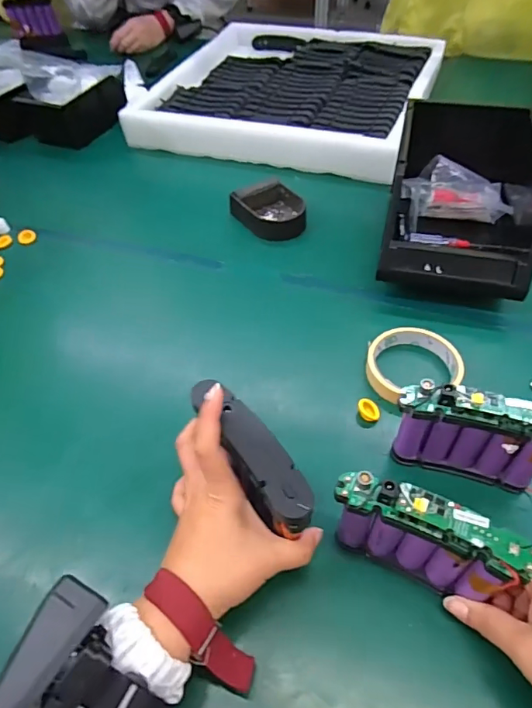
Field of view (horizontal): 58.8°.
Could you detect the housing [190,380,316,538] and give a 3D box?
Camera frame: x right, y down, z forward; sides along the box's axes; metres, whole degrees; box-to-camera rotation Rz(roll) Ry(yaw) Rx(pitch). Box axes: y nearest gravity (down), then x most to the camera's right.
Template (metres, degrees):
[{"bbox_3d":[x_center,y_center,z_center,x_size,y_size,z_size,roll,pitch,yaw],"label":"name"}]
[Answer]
[{"bbox_3d":[-0.010,0.070,0.329,0.030,0.042,0.122,-27,57,-18],"label":"housing"}]

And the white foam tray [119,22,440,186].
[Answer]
[{"bbox_3d":[0.061,-0.495,0.882,0.467,0.069,0.502,14,51,17],"label":"white foam tray"}]

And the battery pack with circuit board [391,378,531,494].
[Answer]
[{"bbox_3d":[0.164,0.066,0.364,0.121,0.094,0.024,13,52,14],"label":"battery pack with circuit board"}]

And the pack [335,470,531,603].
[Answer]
[{"bbox_3d":[0.102,0.124,0.315,0.112,0.092,0.024,19,53,20],"label":"pack"}]

